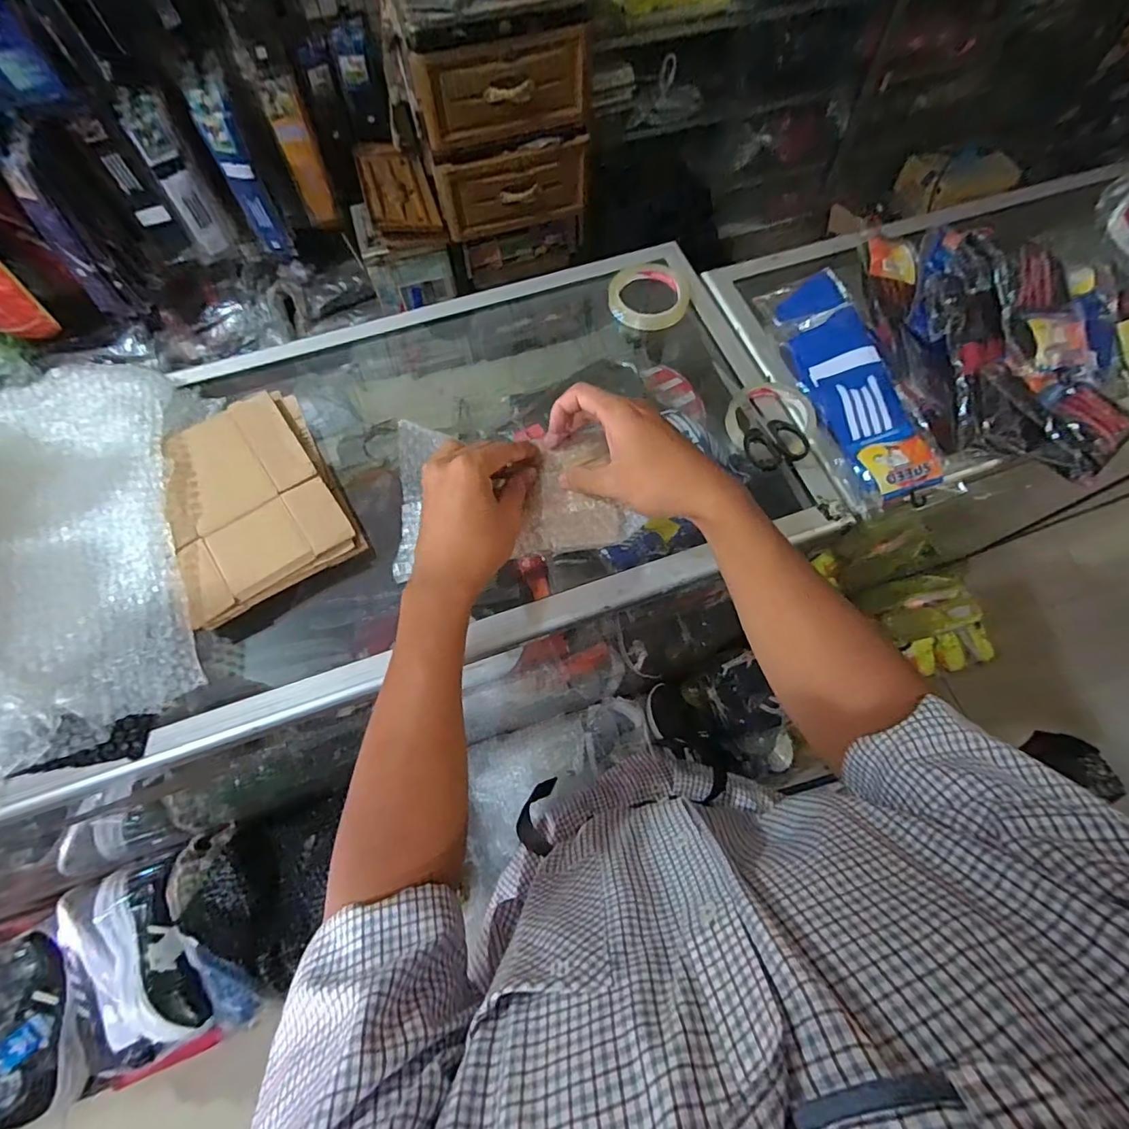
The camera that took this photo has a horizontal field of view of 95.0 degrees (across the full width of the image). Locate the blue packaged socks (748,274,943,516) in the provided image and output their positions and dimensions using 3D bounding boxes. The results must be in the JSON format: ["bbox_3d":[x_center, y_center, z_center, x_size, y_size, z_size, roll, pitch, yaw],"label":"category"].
[{"bbox_3d":[0.324,-0.216,0.596,0.102,0.029,0.331,-10,68,-4],"label":"blue packaged socks"}]

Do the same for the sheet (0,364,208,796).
[{"bbox_3d":[-0.499,-0.012,0.475,0.278,0.064,0.419,-19,69,-7],"label":"sheet"}]

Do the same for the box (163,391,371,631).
[{"bbox_3d":[-0.307,-0.066,0.507,0.151,0.027,0.205,-29,70,-11],"label":"box"}]

